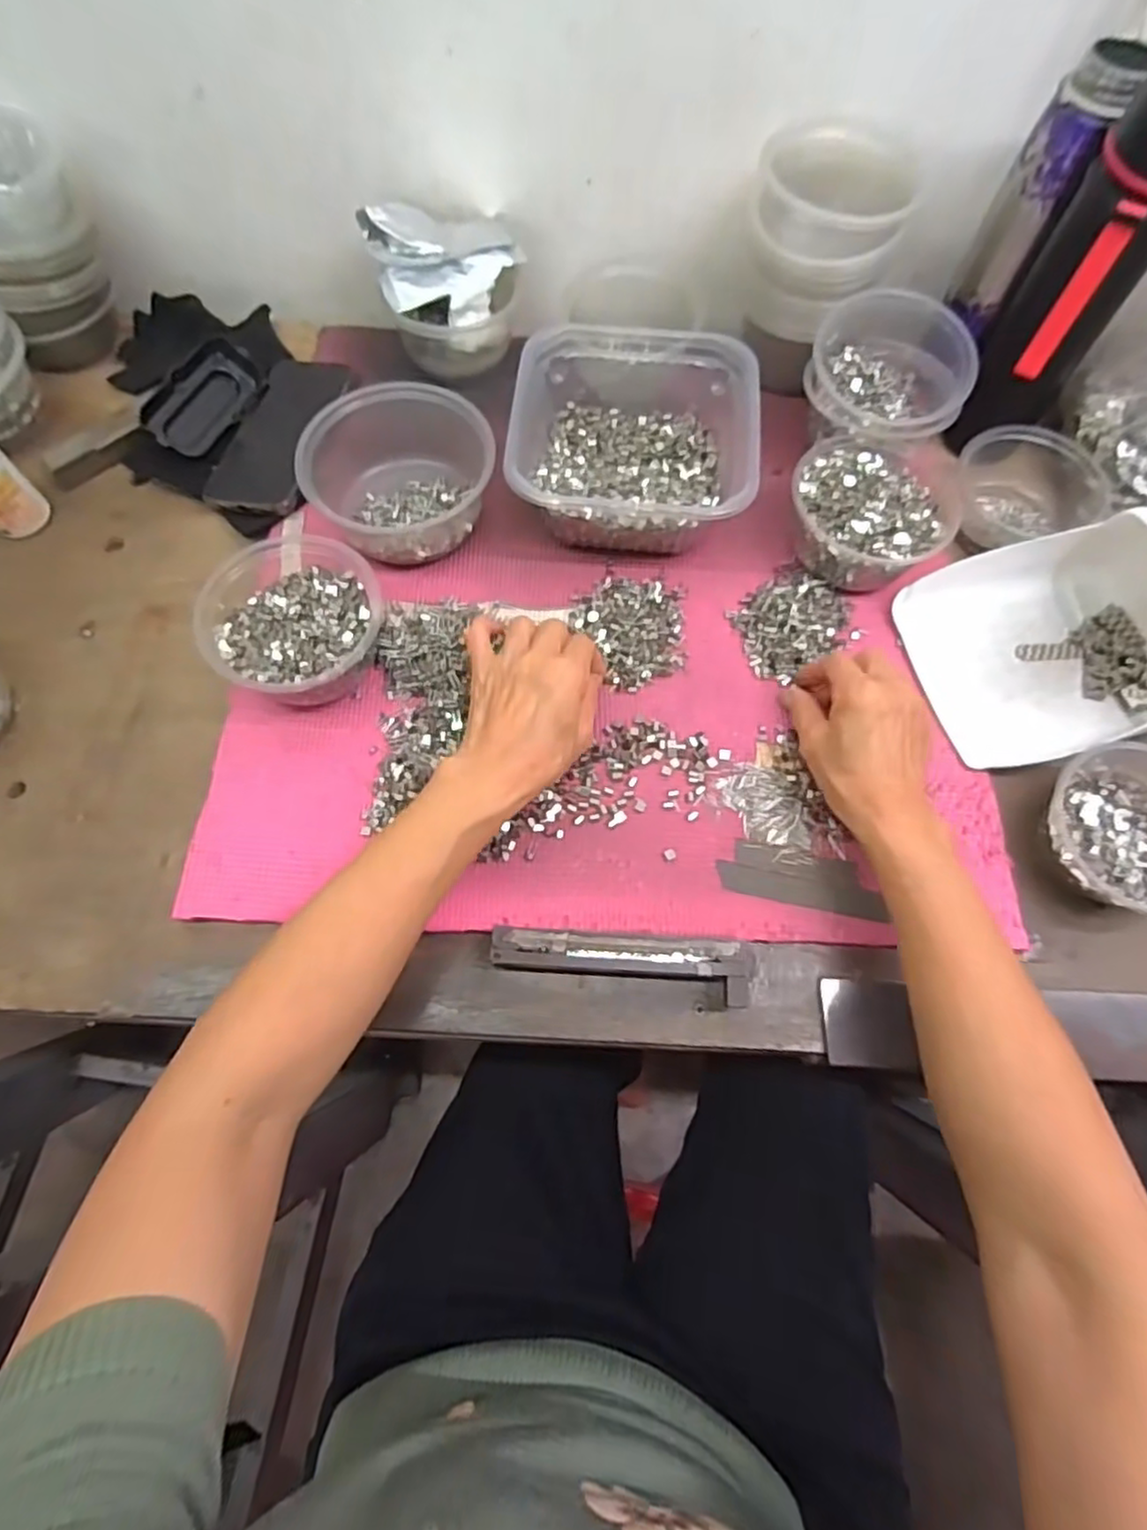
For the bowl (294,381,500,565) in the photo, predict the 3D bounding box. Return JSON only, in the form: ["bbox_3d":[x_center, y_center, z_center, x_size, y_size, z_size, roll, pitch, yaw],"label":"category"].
[{"bbox_3d":[-0.128,-0.215,0.515,0.115,0.085,0.119,0,69,-1],"label":"bowl"}]

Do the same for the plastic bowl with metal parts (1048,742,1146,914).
[{"bbox_3d":[0.349,0.041,0.440,0.101,0.046,0.106,0,69,-1],"label":"plastic bowl with metal parts"}]

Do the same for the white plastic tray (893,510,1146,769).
[{"bbox_3d":[0.334,-0.090,0.472,0.173,0.081,0.149,-14,70,-6],"label":"white plastic tray"}]

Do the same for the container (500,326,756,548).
[{"bbox_3d":[0.046,-0.247,0.535,0.170,0.075,0.172,7,69,2],"label":"container"}]

